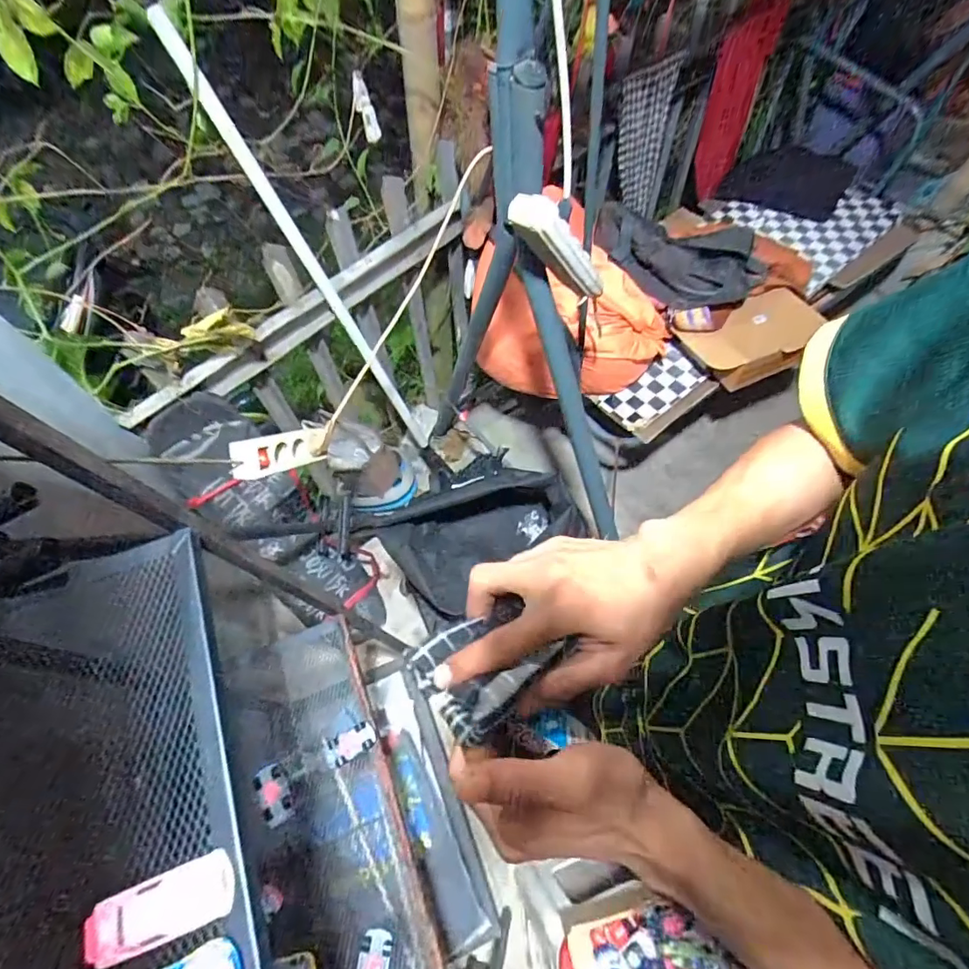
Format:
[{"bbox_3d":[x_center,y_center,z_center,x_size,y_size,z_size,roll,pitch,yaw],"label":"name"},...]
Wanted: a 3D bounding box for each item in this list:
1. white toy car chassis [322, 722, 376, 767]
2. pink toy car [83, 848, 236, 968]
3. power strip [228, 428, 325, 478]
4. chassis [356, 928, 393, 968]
[{"bbox_3d":[-0.186,0.360,0.708,0.070,0.015,0.039,-22,65,-10],"label":"white toy car chassis"},{"bbox_3d":[-0.204,0.267,0.321,0.083,0.017,0.035,-18,64,-8],"label":"pink toy car"},{"bbox_3d":[-0.322,-0.053,0.817,0.039,0.054,0.178,31,24,15],"label":"power strip"},{"bbox_3d":[-0.133,0.578,0.606,0.038,0.019,0.076,6,63,4],"label":"chassis"}]

